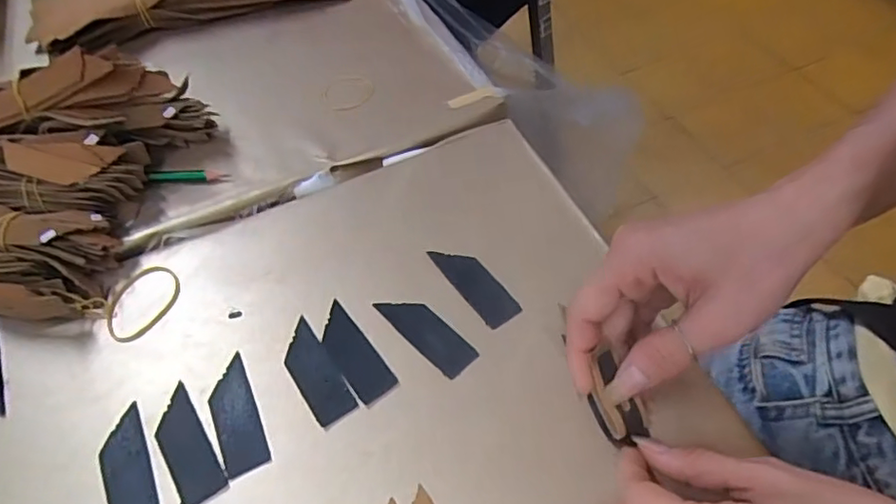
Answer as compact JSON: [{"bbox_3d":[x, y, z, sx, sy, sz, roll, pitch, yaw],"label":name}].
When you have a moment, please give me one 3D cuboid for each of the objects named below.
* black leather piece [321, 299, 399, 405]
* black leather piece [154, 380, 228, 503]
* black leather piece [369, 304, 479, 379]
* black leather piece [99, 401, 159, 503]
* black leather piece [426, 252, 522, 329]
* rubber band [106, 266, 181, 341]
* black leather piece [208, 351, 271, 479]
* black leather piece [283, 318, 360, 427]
[{"bbox_3d":[-0.054,0.055,0.330,0.022,0.004,0.063,-32,58,-19],"label":"black leather piece"},{"bbox_3d":[-0.136,0.099,0.303,0.023,0.004,0.063,-30,58,-18],"label":"black leather piece"},{"bbox_3d":[-0.013,0.044,0.335,0.022,0.004,0.063,-38,61,-22],"label":"black leather piece"},{"bbox_3d":[-0.163,0.110,0.297,0.023,0.004,0.061,-25,56,-15],"label":"black leather piece"},{"bbox_3d":[0.016,0.017,0.351,0.023,0.004,0.062,-33,58,-19],"label":"black leather piece"},{"bbox_3d":[-0.187,0.030,0.360,0.042,0.004,0.051,29,60,22],"label":"rubber band"},{"bbox_3d":[-0.113,0.086,0.312,0.023,0.004,0.063,-23,56,-13],"label":"black leather piece"},{"bbox_3d":[-0.074,0.065,0.323,0.022,0.004,0.062,-31,58,-18],"label":"black leather piece"}]

